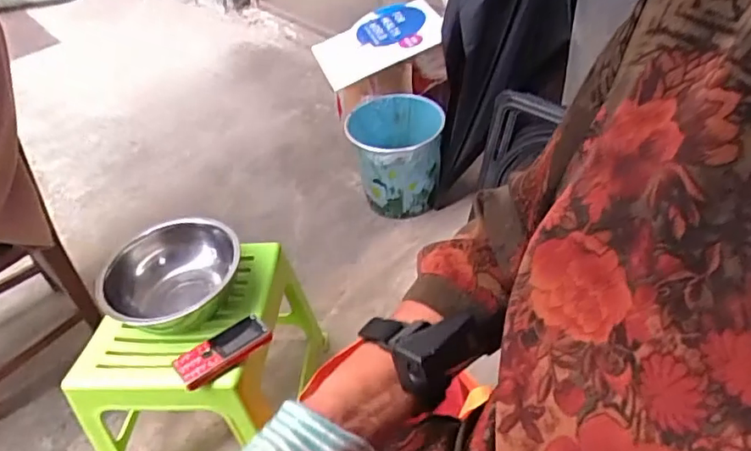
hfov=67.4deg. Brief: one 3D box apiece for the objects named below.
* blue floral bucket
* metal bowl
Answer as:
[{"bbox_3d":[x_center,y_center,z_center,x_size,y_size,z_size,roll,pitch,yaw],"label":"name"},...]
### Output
[{"bbox_3d":[0.052,-0.146,1.319,0.198,0.257,0.185,-4,43,3],"label":"blue floral bucket"},{"bbox_3d":[-0.292,0.082,0.842,0.171,0.090,0.196,13,46,20],"label":"metal bowl"}]

